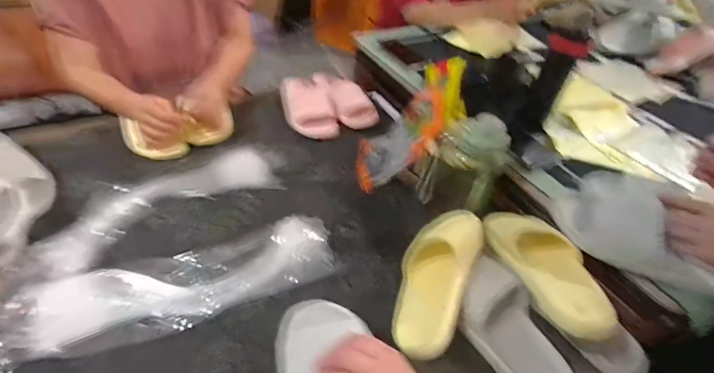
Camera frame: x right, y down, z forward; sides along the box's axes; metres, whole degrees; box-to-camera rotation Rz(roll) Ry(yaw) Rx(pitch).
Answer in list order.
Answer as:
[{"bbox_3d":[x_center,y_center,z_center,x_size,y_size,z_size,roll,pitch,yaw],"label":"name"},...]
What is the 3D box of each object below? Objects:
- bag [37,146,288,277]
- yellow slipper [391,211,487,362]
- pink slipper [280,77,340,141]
[{"bbox_3d":[-0.333,0.020,0.682,0.416,0.032,0.151,-25,48,-37],"label":"bag"},{"bbox_3d":[0.122,0.131,0.567,0.102,0.061,0.244,23,47,17],"label":"yellow slipper"},{"bbox_3d":[-0.132,-0.217,0.966,0.113,0.060,0.255,-10,47,-16],"label":"pink slipper"}]

